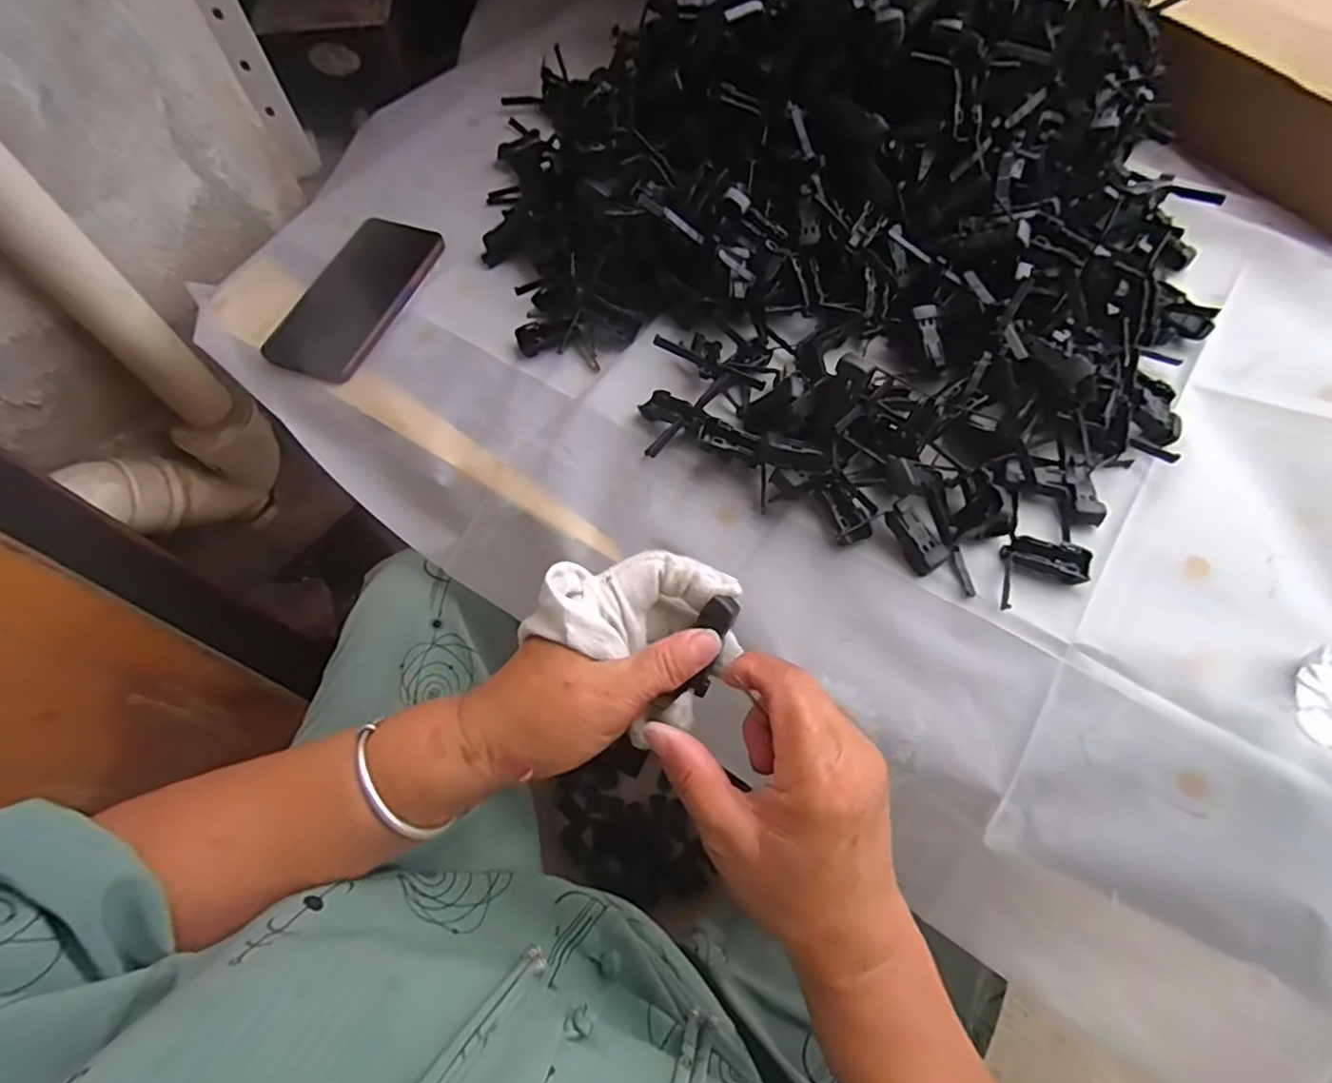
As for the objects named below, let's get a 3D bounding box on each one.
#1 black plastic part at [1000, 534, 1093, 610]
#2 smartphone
[{"bbox_3d":[0.238,0.009,0.393,0.049,0.011,0.021,16,67,11],"label":"black plastic part"},{"bbox_3d":[-0.256,-0.203,0.521,0.085,0.010,0.164,16,67,11],"label":"smartphone"}]

